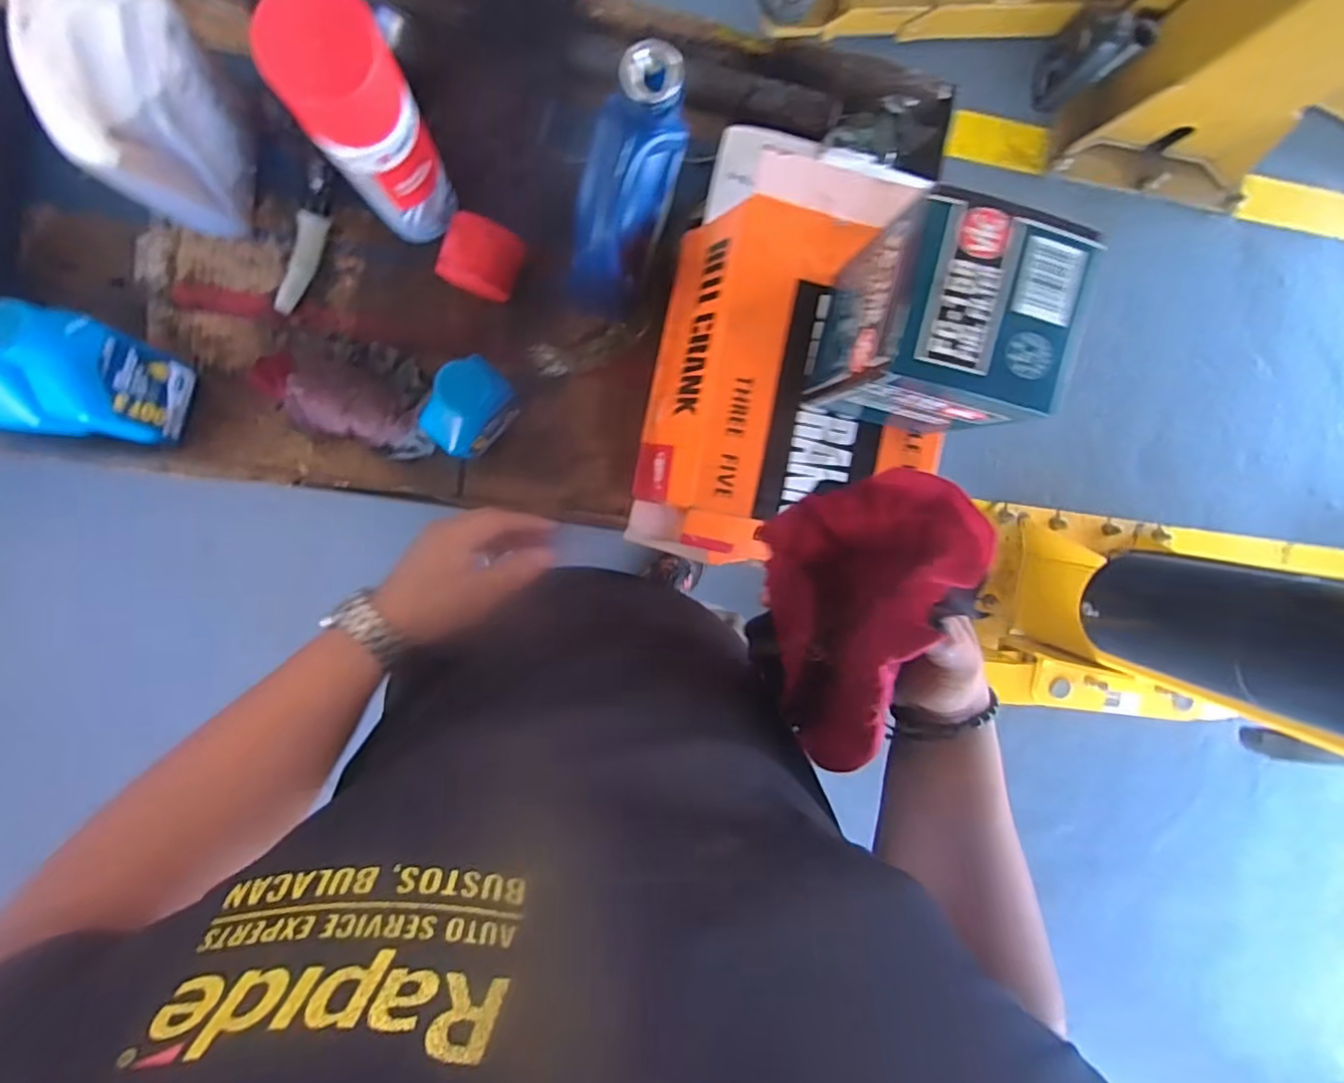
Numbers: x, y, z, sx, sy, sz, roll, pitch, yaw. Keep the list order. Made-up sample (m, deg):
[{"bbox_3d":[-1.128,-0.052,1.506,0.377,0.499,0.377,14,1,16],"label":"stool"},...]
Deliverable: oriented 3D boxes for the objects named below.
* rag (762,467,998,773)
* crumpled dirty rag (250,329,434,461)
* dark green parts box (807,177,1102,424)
[{"bbox_3d":[0.116,0.052,0.348,0.096,0.082,0.169,-9,96,-7],"label":"rag"},{"bbox_3d":[-0.287,-0.135,0.566,0.163,0.040,0.094,17,94,-8],"label":"crumpled dirty rag"},{"bbox_3d":[0.160,-0.131,0.408,0.107,0.158,0.107,7,95,-7],"label":"dark green parts box"}]

